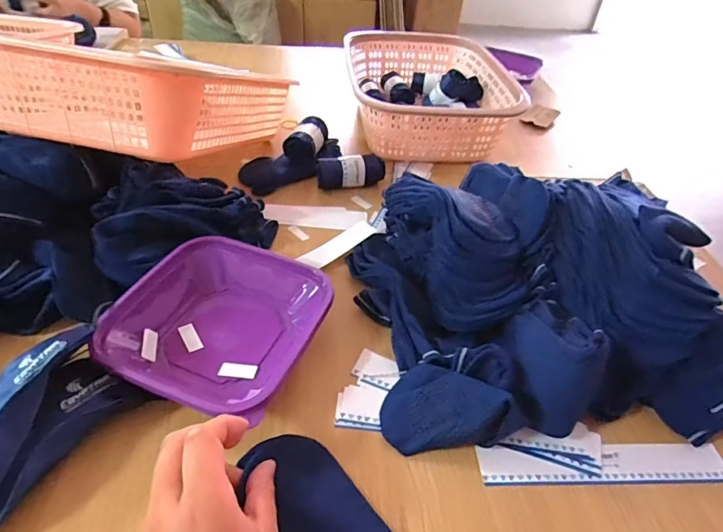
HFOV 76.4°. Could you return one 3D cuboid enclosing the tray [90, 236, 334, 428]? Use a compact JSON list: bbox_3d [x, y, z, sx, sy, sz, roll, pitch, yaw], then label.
[{"bbox_3d":[-0.142,0.055,0.460,0.184,0.046,0.187,21,46,16],"label":"tray"}]

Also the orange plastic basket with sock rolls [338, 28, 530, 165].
[{"bbox_3d":[0.115,-0.305,0.837,0.246,0.127,0.340,-1,44,-7],"label":"orange plastic basket with sock rolls"}]

